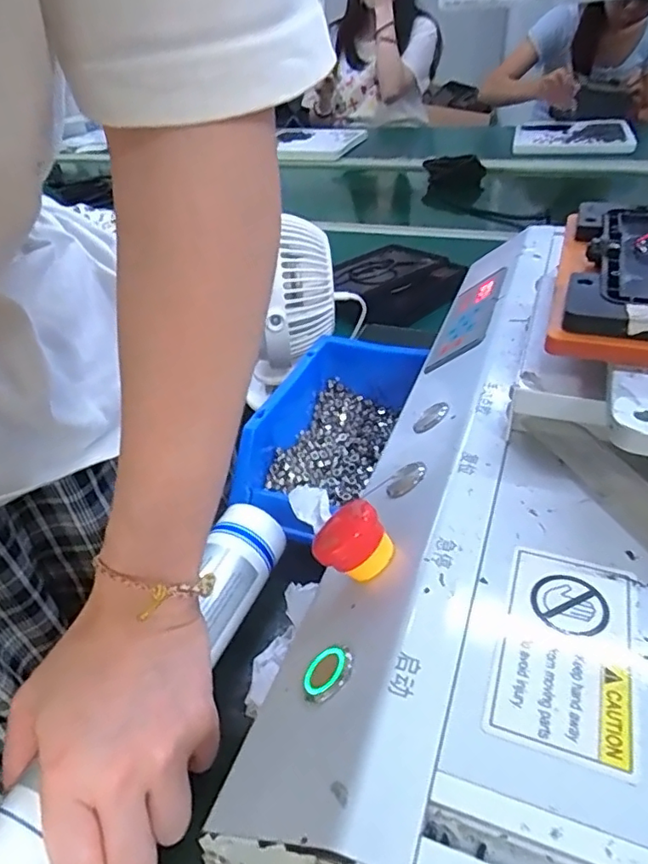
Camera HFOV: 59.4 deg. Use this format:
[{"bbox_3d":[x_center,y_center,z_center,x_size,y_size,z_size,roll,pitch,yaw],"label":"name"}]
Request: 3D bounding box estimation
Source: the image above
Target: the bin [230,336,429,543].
[{"bbox_3d":[-0.003,-0.005,0.436,0.089,0.053,0.182,16,42,24],"label":"bin"}]

